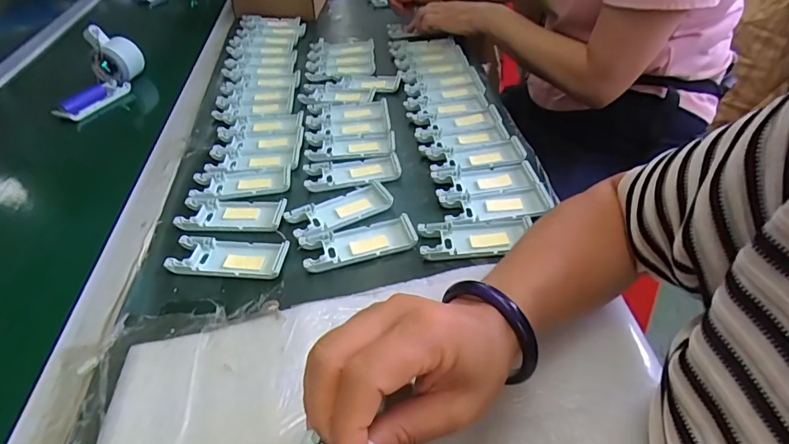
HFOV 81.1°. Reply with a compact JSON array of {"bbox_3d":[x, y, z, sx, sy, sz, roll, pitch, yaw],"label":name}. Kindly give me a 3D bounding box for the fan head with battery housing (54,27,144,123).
[{"bbox_3d":[-0.442,-0.218,0.669,0.064,0.088,0.155,9,44,15],"label":"fan head with battery housing"}]

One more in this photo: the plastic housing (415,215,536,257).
[{"bbox_3d":[0.076,0.013,0.429,0.103,0.011,0.043,-5,42,0],"label":"plastic housing"}]

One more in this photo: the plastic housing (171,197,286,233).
[{"bbox_3d":[-0.164,-0.009,0.468,0.105,0.010,0.046,-1,42,4],"label":"plastic housing"}]

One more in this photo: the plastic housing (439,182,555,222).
[{"bbox_3d":[0.101,-0.018,0.456,0.106,0.009,0.041,-6,42,-2],"label":"plastic housing"}]

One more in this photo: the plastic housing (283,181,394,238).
[{"bbox_3d":[-0.055,-0.013,0.469,0.106,0.011,0.047,-24,46,-20],"label":"plastic housing"}]

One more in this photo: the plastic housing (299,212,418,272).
[{"bbox_3d":[-0.034,0.017,0.432,0.104,0.011,0.043,-14,43,-10],"label":"plastic housing"}]

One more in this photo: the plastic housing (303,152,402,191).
[{"bbox_3d":[-0.047,-0.058,0.517,0.104,0.012,0.051,-8,42,-4],"label":"plastic housing"}]

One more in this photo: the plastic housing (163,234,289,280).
[{"bbox_3d":[-0.152,0.030,0.422,0.103,0.009,0.042,1,43,7],"label":"plastic housing"}]

